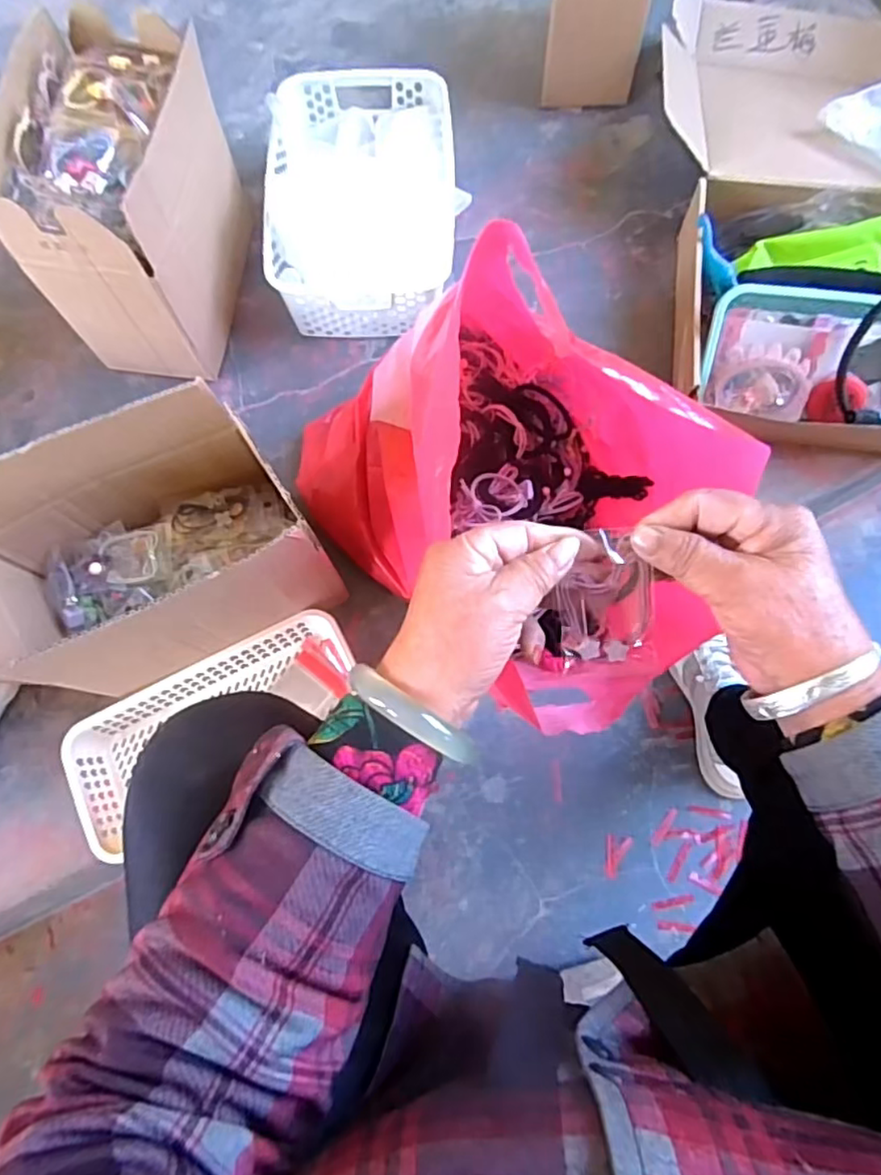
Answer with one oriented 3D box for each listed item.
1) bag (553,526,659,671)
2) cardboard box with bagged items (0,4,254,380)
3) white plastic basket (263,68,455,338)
[{"bbox_3d":[0.086,0.008,0.331,0.049,0.012,0.075,-6,104,3],"label":"bag"},{"bbox_3d":[-0.301,-0.378,0.647,0.147,0.218,0.241,8,74,5],"label":"cardboard box with bagged items"},{"bbox_3d":[-0.085,-0.433,0.719,0.194,0.102,0.301,-2,73,2],"label":"white plastic basket"}]

